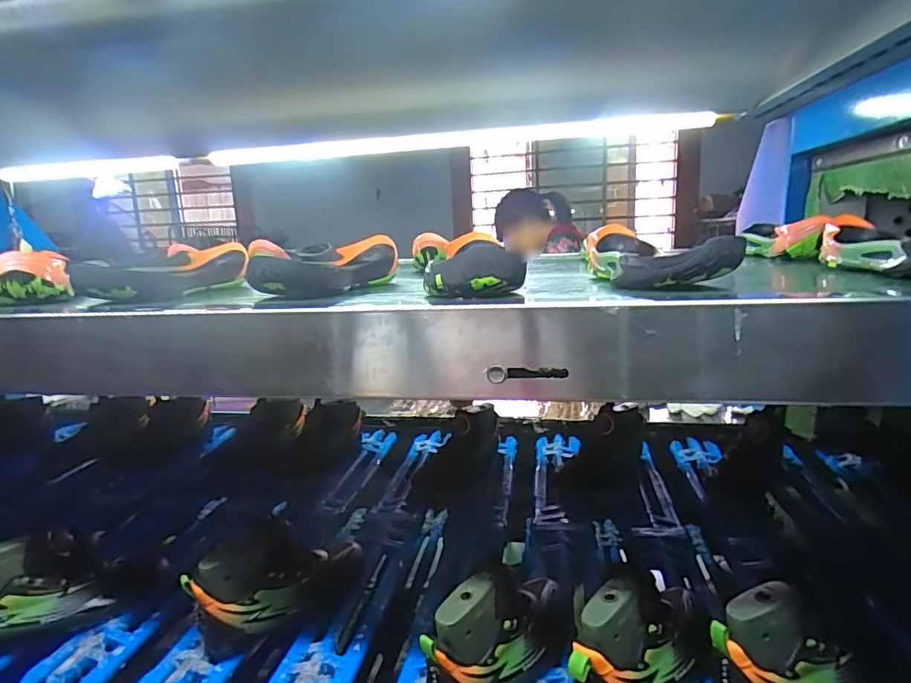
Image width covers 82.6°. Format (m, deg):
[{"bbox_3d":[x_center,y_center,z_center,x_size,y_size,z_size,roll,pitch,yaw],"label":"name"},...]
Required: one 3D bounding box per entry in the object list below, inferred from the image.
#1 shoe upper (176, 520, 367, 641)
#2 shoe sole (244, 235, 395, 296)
[{"bbox_3d":[-0.212,0.288,0.663,0.070,0.130,0.228,9,17,41],"label":"shoe upper"},{"bbox_3d":[-0.142,-0.090,0.614,0.080,0.053,0.239,1,13,16],"label":"shoe sole"}]

